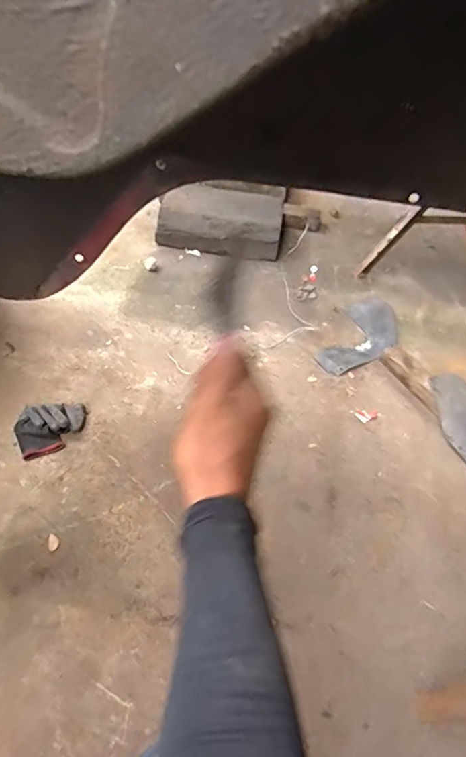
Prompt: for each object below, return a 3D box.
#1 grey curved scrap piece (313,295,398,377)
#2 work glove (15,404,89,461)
[{"bbox_3d":[0.331,-0.110,1.310,0.140,0.016,0.331,27,51,17],"label":"grey curved scrap piece"},{"bbox_3d":[-0.352,0.094,1.017,0.137,0.036,0.110,-13,51,-17],"label":"work glove"}]

